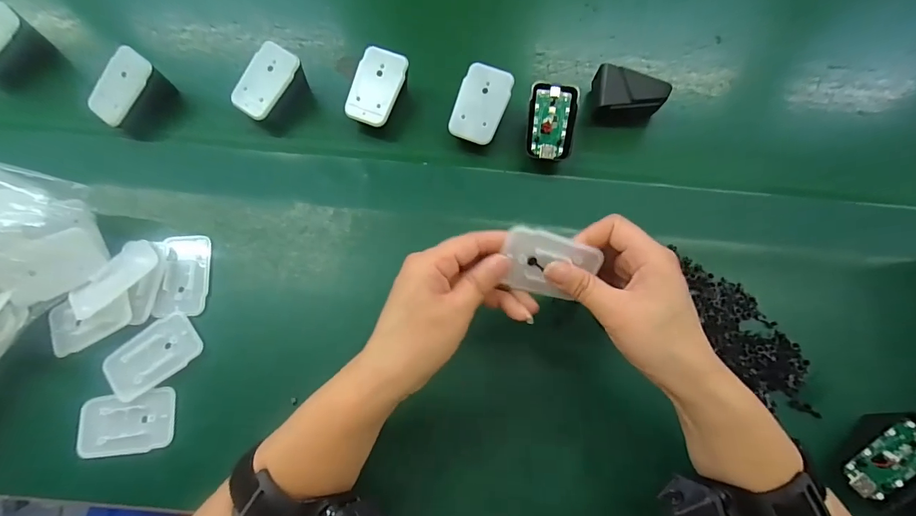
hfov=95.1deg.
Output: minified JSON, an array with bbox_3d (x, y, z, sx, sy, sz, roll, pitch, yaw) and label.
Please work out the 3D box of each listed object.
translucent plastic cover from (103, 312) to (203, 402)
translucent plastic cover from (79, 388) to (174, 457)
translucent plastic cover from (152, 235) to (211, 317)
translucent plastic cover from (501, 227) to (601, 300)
[{"bbox_3d":[-0.244,0.078,0.335,0.070,0.009,0.041,-39,76,-13],"label":"translucent plastic cover"},{"bbox_3d":[-0.253,0.126,0.320,0.067,0.006,0.044,-8,71,-4],"label":"translucent plastic cover"},{"bbox_3d":[-0.231,0.014,0.354,0.037,0.007,0.069,0,71,-1],"label":"translucent plastic cover"},{"bbox_3d":[0.063,0.005,0.279,0.065,0.006,0.043,9,108,-8],"label":"translucent plastic cover"}]

